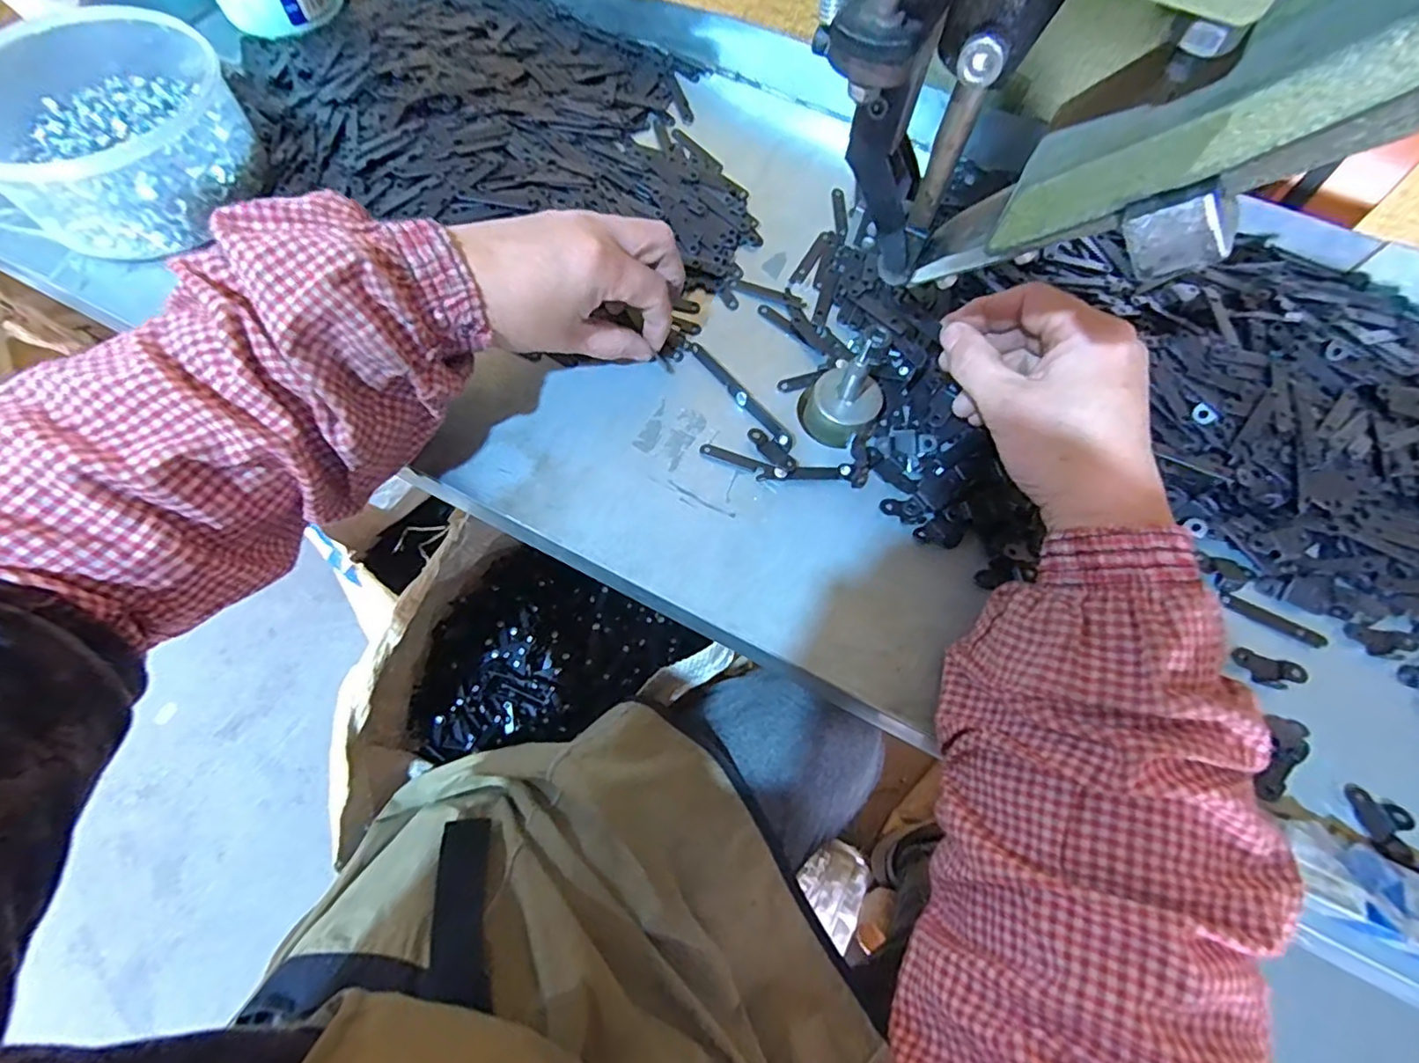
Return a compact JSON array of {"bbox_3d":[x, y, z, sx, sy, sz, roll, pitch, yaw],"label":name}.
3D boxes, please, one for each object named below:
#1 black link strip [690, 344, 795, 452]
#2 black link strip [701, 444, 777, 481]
[{"bbox_3d":[0.019,-0.082,0.363,0.009,0.004,0.091,-37,74,-15],"label":"black link strip"},{"bbox_3d":[0.016,-0.041,0.348,0.044,0.004,0.011,24,70,7],"label":"black link strip"}]

